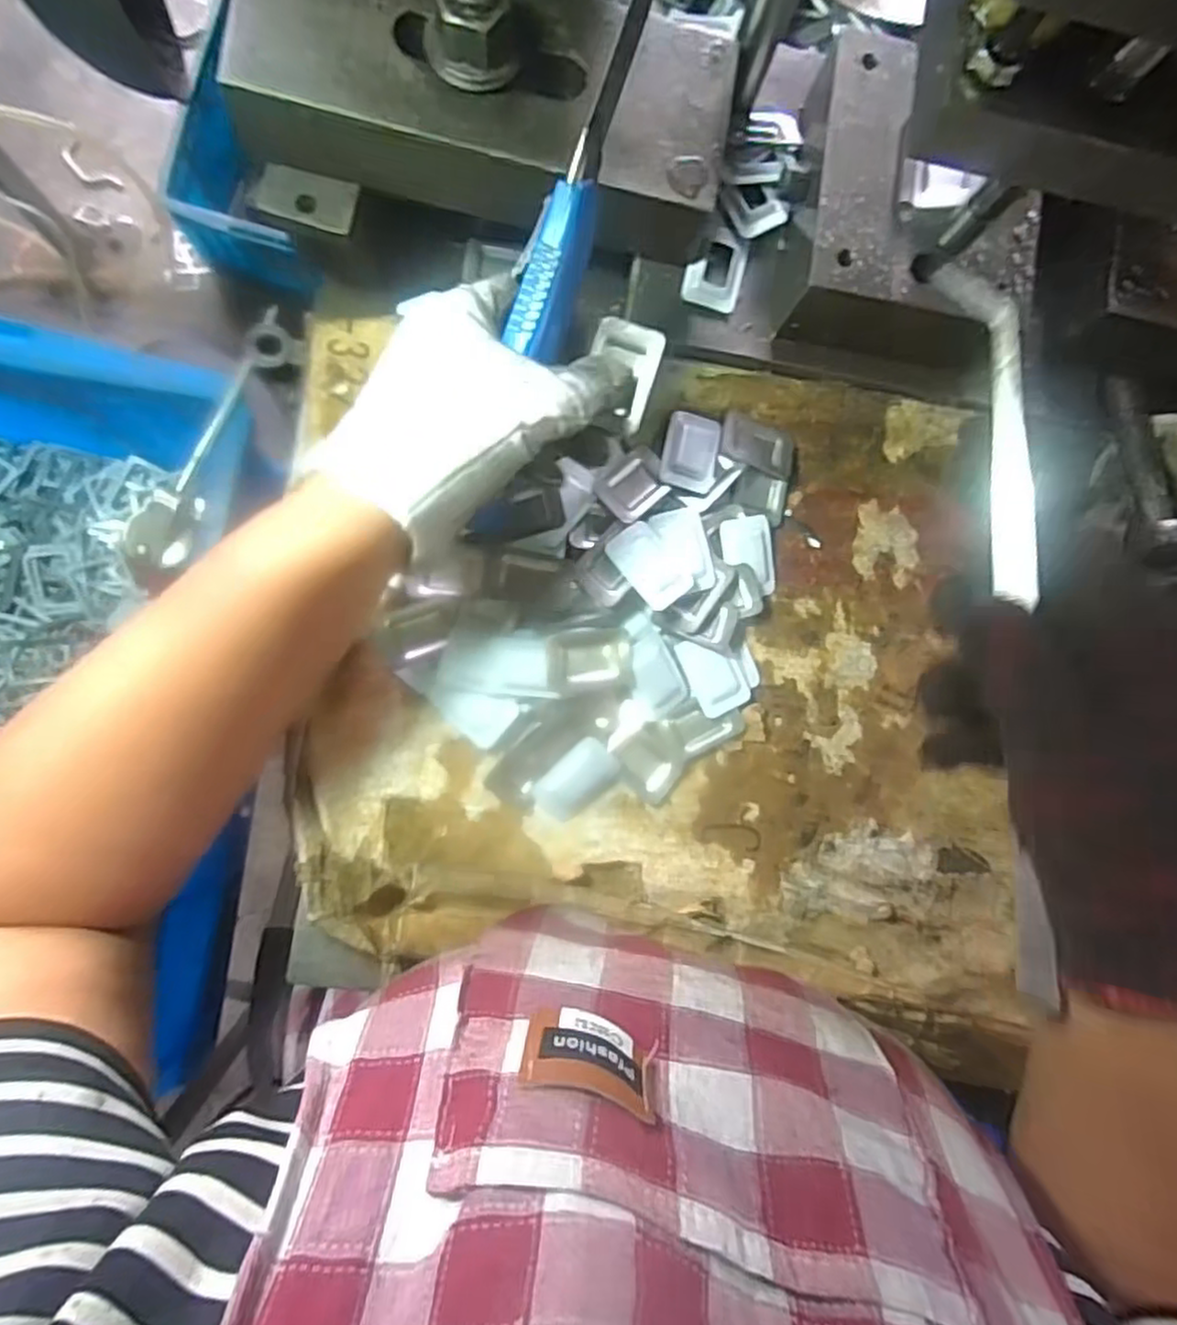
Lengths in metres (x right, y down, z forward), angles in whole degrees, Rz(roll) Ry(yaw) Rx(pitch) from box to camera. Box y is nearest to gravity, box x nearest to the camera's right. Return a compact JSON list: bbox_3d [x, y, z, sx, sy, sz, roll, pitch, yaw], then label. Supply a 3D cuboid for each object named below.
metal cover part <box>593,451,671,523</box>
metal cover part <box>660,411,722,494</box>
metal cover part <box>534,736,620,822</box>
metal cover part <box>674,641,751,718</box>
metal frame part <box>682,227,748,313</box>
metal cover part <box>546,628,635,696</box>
[{"bbox_3d":[0.021,-0.083,0.331,0.026,0.005,0.032,47,67,-2],"label":"metal cover part"},{"bbox_3d":[0.051,-0.103,0.341,0.027,0.004,0.037,14,85,-6],"label":"metal cover part"},{"bbox_3d":[-0.006,0.056,0.332,0.041,0.004,0.027,-42,116,4],"label":"metal cover part"},{"bbox_3d":[0.061,0.006,0.340,0.026,0.004,0.040,-24,90,-7],"label":"metal cover part"},{"bbox_3d":[0.061,-0.189,0.332,0.026,0.007,0.037,16,85,-6],"label":"metal frame part"},{"bbox_3d":[0.001,-0.001,0.318,0.040,0.013,0.028,-7,88,-7],"label":"metal cover part"}]

